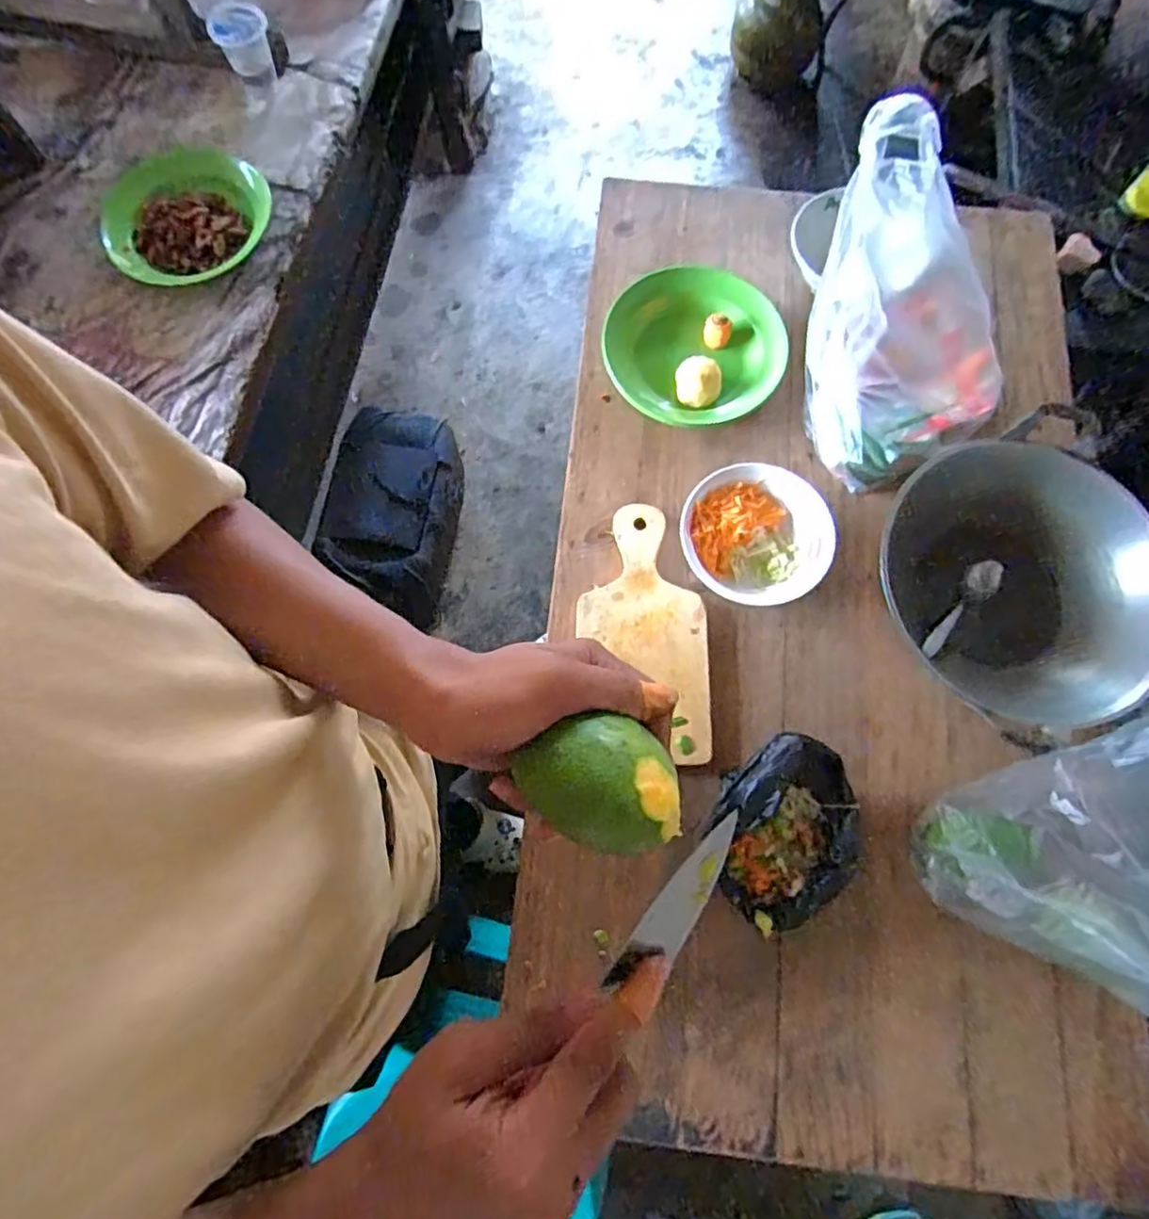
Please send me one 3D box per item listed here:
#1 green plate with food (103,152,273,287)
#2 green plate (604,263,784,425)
[{"bbox_3d":[-0.515,-0.505,0.840,0.230,0.041,0.185,-5,75,-2],"label":"green plate with food"},{"bbox_3d":[0.141,-0.312,0.763,0.204,0.049,0.191,0,75,-1],"label":"green plate"}]

